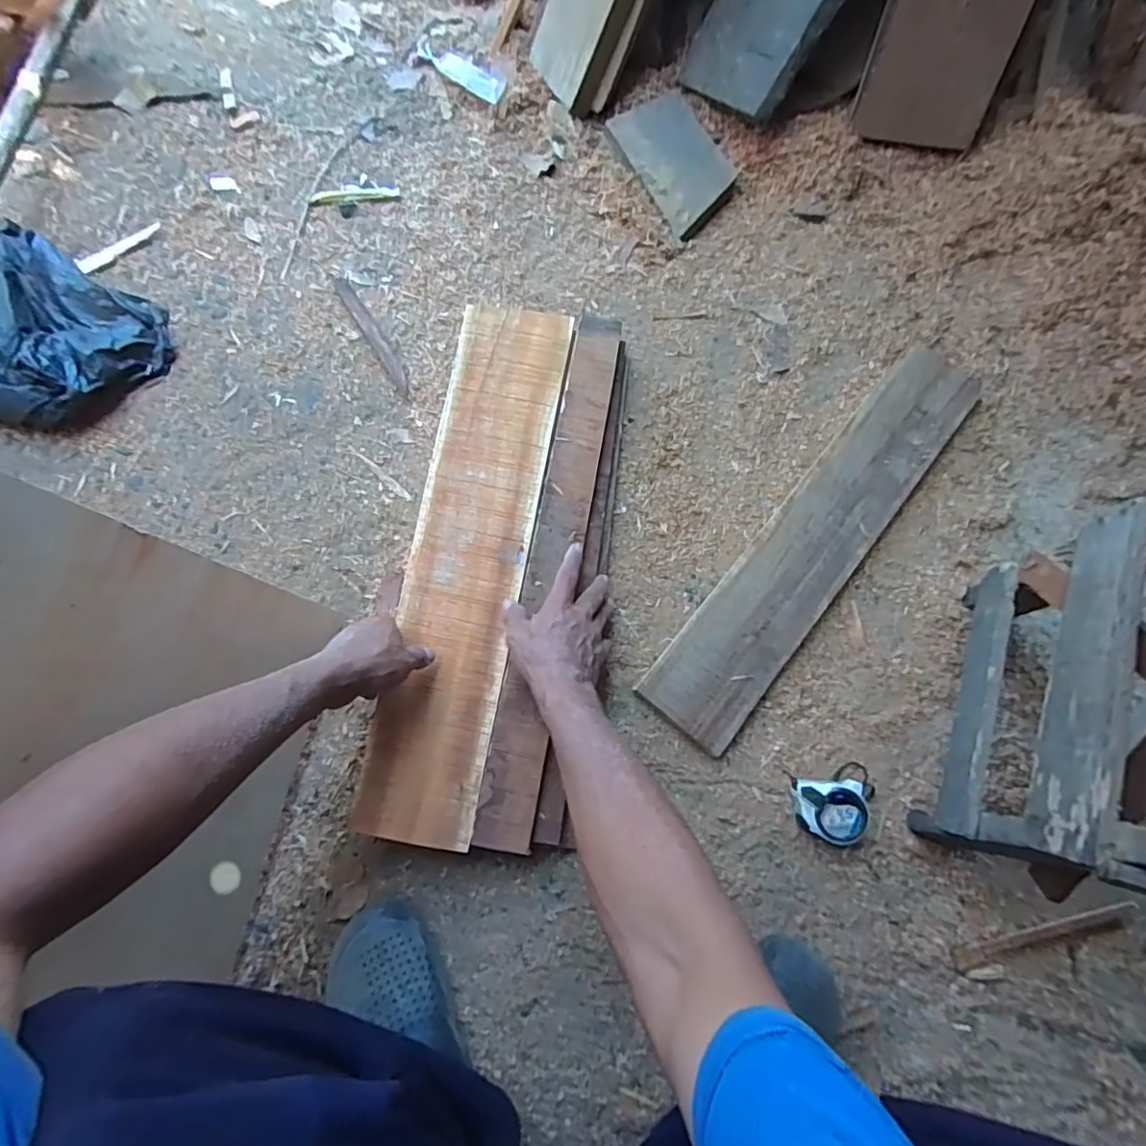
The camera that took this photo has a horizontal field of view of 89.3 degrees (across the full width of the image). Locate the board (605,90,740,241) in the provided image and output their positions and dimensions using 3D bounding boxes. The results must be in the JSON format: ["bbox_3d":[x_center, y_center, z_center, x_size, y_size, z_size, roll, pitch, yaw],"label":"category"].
[{"bbox_3d":[0.160,-0.626,0.883,0.143,0.024,0.227,-29,74,-8],"label":"board"}]

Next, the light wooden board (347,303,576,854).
[{"bbox_3d":[-0.111,-0.037,0.647,0.131,0.010,0.618,8,73,1],"label":"light wooden board"}]

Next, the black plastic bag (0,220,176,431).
[{"bbox_3d":[-0.637,-0.286,0.721,0.207,0.080,0.222,21,73,7],"label":"black plastic bag"}]

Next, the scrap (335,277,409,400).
[{"bbox_3d":[-0.274,-0.327,0.788,0.022,0.004,0.223,-30,74,-9],"label":"scrap"}]

